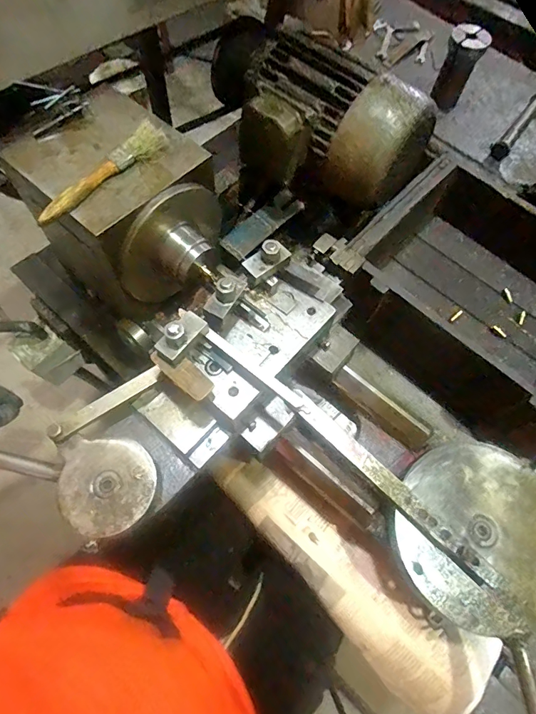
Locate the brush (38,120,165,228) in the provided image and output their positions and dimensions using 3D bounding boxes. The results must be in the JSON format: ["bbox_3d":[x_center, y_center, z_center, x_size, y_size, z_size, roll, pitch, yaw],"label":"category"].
[{"bbox_3d":[-0.159,-0.181,0.393,0.030,0.015,0.154,37,68,13],"label":"brush"}]

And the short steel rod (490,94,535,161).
[{"bbox_3d":[0.449,-0.413,0.716,0.029,0.027,0.203,37,68,13],"label":"short steel rod"}]

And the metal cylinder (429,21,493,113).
[{"bbox_3d":[0.336,-0.514,0.709,0.064,0.097,0.068,26,66,8],"label":"metal cylinder"}]

